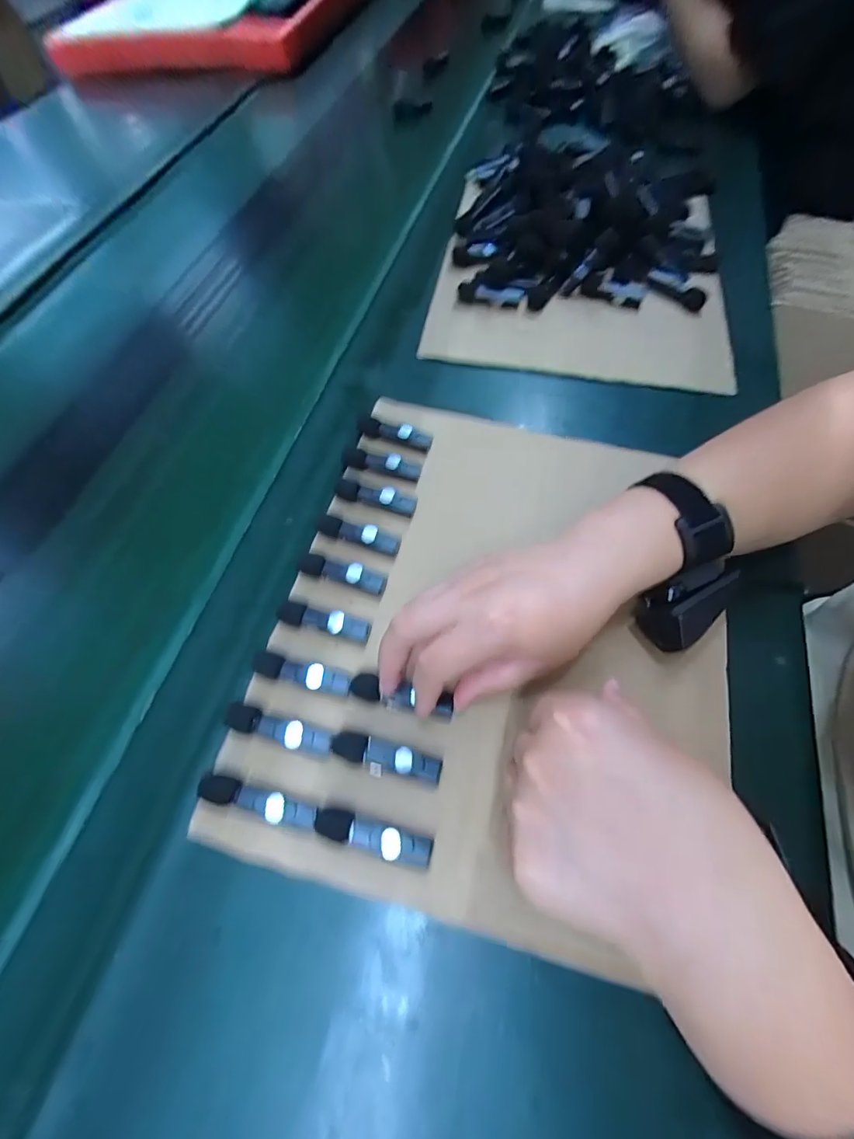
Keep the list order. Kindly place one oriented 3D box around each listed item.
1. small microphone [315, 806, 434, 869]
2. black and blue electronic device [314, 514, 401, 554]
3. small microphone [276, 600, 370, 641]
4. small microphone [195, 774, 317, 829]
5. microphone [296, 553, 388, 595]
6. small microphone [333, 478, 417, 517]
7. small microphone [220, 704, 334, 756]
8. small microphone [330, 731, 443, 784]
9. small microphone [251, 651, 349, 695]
[{"bbox_3d":[-0.029,0.145,0.255,0.064,0.017,0.015,13,62,10],"label":"small microphone"},{"bbox_3d":[-0.052,-0.028,0.343,0.064,0.009,0.014,14,62,11],"label":"black and blue electronic device"},{"bbox_3d":[-0.069,0.034,0.313,0.062,0.009,0.015,10,62,9],"label":"small microphone"},{"bbox_3d":[-0.094,0.129,0.261,0.067,0.013,0.014,12,62,10],"label":"small microphone"},{"bbox_3d":[-0.060,0.002,0.328,0.065,0.010,0.015,13,62,11],"label":"microphone"},{"bbox_3d":[-0.041,-0.057,0.359,0.066,0.009,0.015,13,63,7],"label":"small microphone"},{"bbox_3d":[-0.088,0.095,0.278,0.064,0.010,0.015,13,62,11],"label":"small microphone"},{"bbox_3d":[-0.023,0.110,0.276,0.064,0.017,0.015,10,62,9],"label":"small microphone"},{"bbox_3d":[-0.078,0.065,0.295,0.061,0.011,0.015,12,62,10],"label":"small microphone"}]

